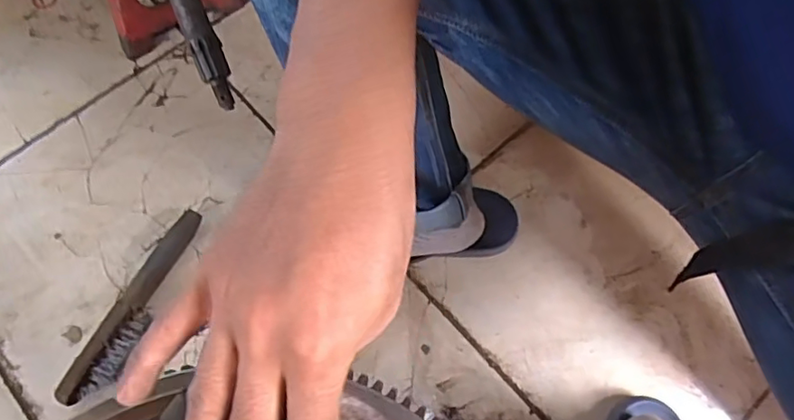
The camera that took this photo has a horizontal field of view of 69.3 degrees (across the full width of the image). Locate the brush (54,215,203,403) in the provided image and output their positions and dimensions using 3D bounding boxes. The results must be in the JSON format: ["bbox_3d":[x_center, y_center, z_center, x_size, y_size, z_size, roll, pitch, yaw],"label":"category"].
[{"bbox_3d":[-0.294,0.102,0.645,0.052,0.038,0.236,18,69,6],"label":"brush"}]

